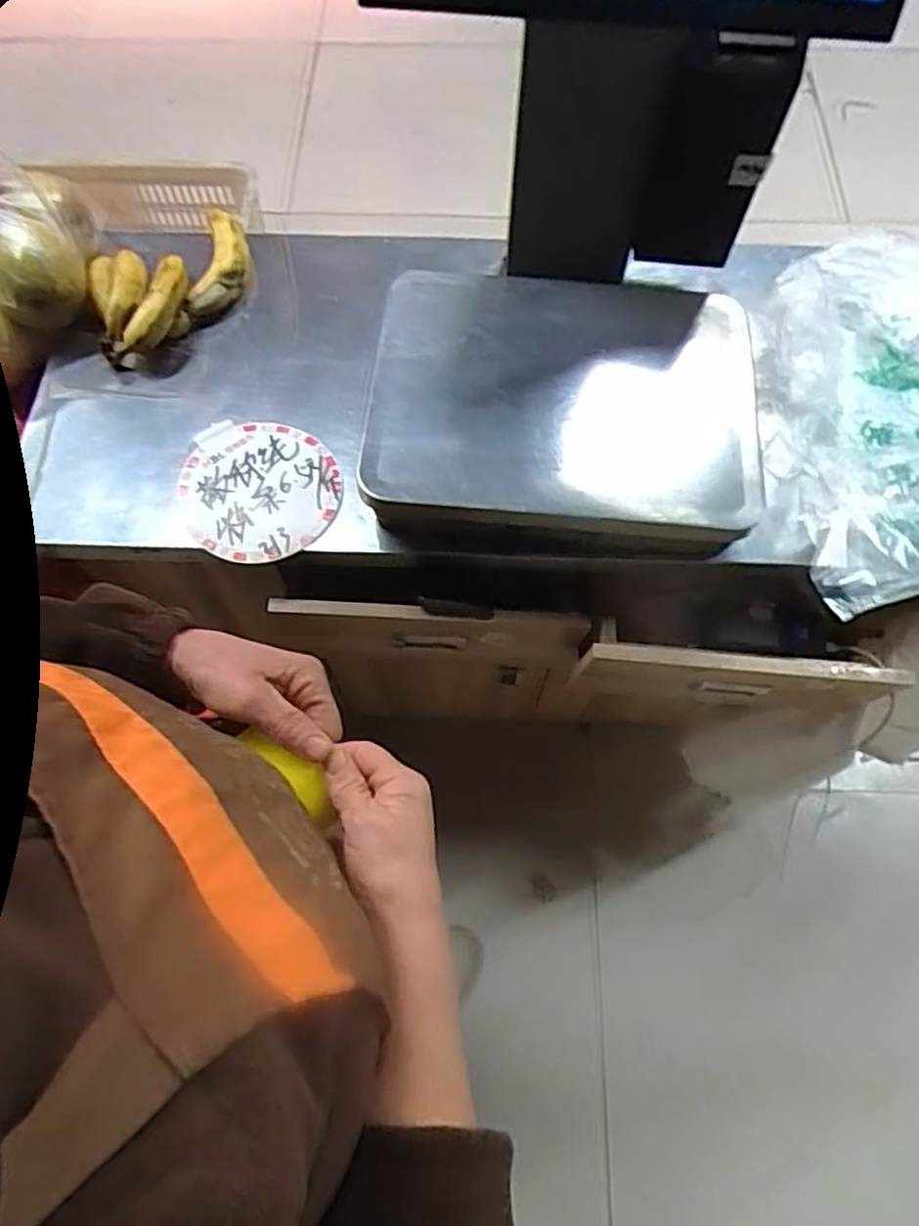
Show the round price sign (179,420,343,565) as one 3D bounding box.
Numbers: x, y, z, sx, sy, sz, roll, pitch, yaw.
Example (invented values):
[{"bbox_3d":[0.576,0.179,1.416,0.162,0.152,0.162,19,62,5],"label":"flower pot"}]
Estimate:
[{"bbox_3d":[-0.208,-0.128,0.755,0.160,0.012,0.158,0,70,0],"label":"round price sign"}]

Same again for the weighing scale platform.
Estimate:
[{"bbox_3d":[0.104,-0.222,0.734,0.378,0.050,0.316,3,67,2],"label":"weighing scale platform"}]

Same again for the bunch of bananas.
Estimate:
[{"bbox_3d":[-0.329,-0.385,0.833,0.210,0.061,0.154,-29,70,-12],"label":"bunch of bananas"}]

